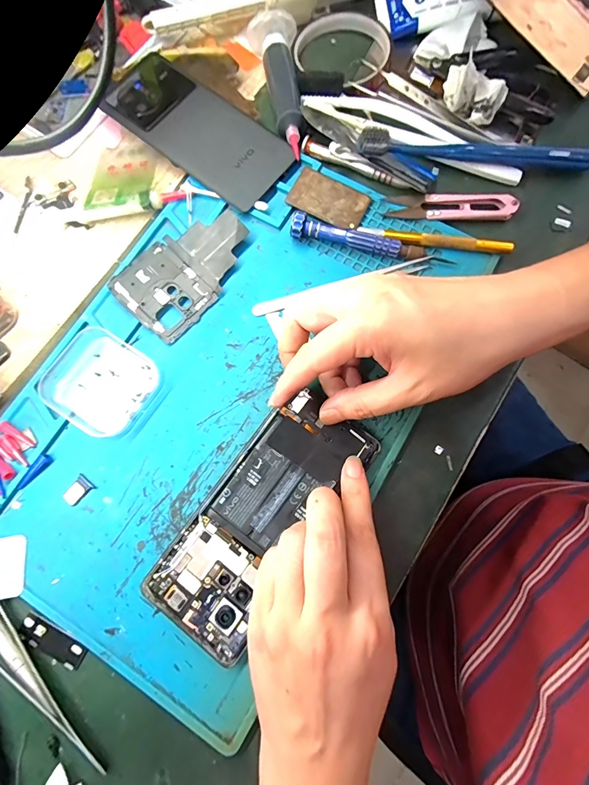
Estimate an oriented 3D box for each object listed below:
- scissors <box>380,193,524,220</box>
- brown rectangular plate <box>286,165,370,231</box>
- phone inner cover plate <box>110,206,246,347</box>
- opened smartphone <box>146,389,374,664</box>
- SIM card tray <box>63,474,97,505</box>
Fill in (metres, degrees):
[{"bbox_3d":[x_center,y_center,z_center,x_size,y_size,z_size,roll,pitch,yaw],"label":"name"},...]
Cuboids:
[{"bbox_3d":[0.123,-0.146,0.269,0.096,0.006,0.022,6,78,2],"label":"scissors"},{"bbox_3d":[0.027,-0.154,0.274,0.060,0.005,0.036,27,80,7],"label":"brown rectangular plate"},{"bbox_3d":[-0.082,-0.095,0.261,0.064,0.012,0.104,41,82,9],"label":"phone inner cover plate"},{"bbox_3d":[-0.020,0.077,0.219,0.070,0.014,0.160,36,84,8],"label":"opened smartphone"},{"bbox_3d":[-0.145,0.066,0.231,0.013,0.004,0.019,38,81,8],"label":"SIM card tray"}]

